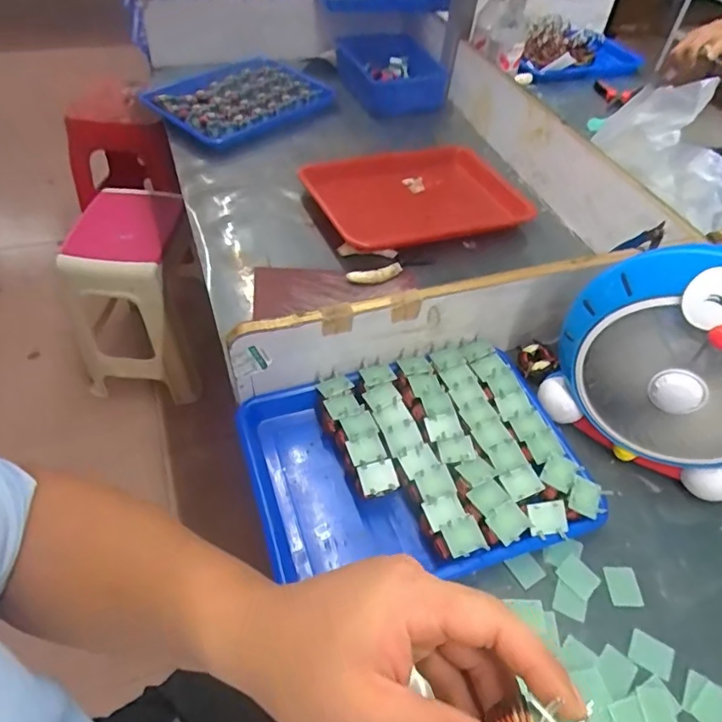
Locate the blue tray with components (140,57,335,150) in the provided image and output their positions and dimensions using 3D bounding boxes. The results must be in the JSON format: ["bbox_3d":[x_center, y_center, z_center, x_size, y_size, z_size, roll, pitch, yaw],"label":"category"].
[{"bbox_3d":[-0.225,-0.527,1.070,0.234,0.048,0.357,30,53,19],"label":"blue tray with components"}]

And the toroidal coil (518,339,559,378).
[{"bbox_3d":[0.220,0.000,0.671,0.041,0.018,0.048,-1,49,-6],"label":"toroidal coil"}]

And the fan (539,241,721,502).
[{"bbox_3d":[0.311,0.012,0.521,0.233,0.228,0.070,26,52,16],"label":"fan"}]

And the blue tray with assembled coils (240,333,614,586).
[{"bbox_3d":[0.050,0.104,0.559,0.311,0.052,0.244,-13,52,-15],"label":"blue tray with assembled coils"}]

